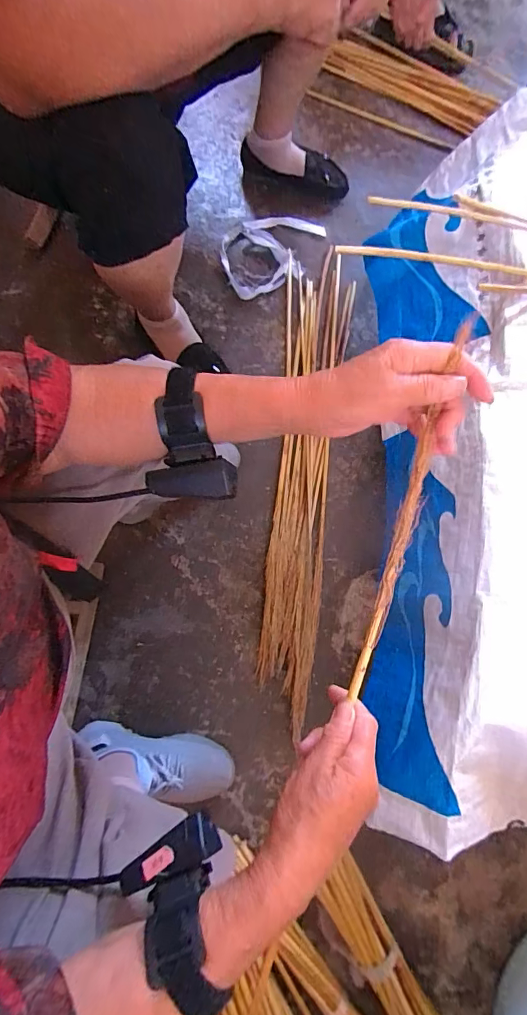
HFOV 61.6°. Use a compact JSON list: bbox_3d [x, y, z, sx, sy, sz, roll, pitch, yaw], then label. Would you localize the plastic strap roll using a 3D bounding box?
[{"bbox_3d":[0.026,-0.548,0.946,0.234,0.019,0.180,-17,78,-4],"label":"plastic strap roll"}]

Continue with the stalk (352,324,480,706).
[{"bbox_3d":[0.115,0.001,0.344,0.014,0.008,0.301,16,92,3],"label":"stalk"}]

